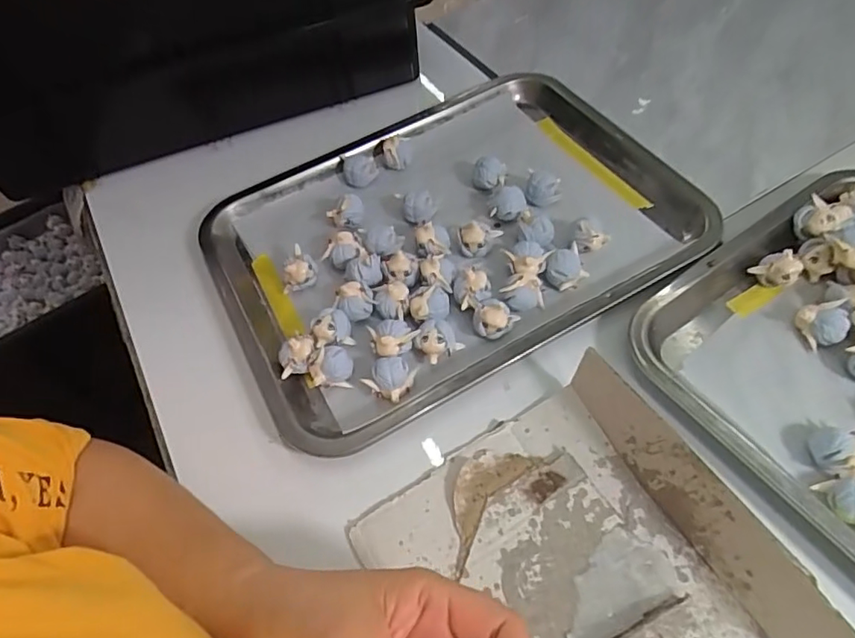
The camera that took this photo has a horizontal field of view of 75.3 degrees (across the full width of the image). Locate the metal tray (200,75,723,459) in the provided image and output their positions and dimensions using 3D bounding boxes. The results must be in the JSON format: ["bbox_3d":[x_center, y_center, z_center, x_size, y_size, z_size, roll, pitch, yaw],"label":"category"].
[{"bbox_3d":[0.021,-0.077,0.438,0.367,0.026,0.261,-28,57,-11],"label":"metal tray"}]

